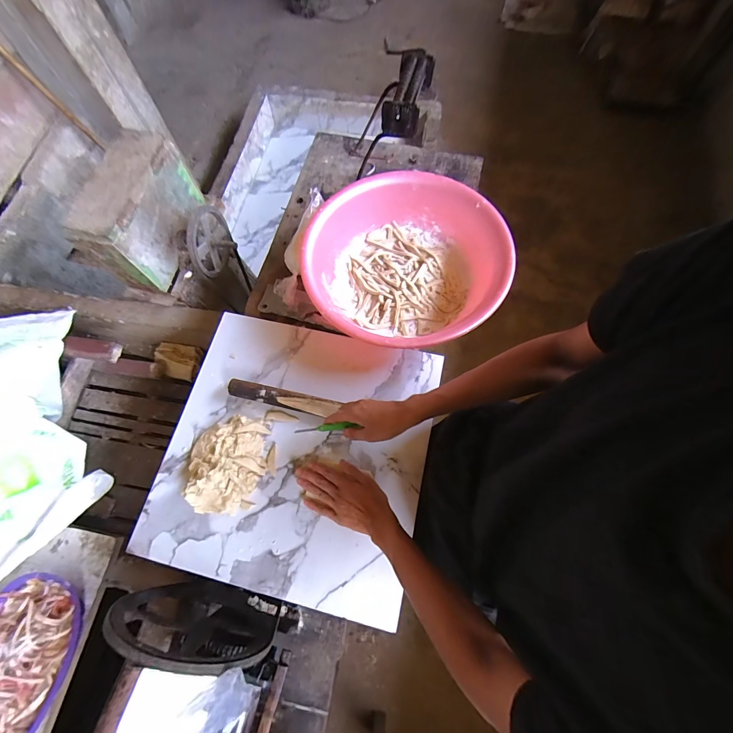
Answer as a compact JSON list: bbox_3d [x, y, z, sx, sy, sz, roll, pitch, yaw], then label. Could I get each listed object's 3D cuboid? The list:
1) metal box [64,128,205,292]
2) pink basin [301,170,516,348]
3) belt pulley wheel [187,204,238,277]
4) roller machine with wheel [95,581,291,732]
[{"bbox_3d":[-0.626,-0.430,0.931,0.138,0.222,0.353,10,69,5],"label":"metal box"},{"bbox_3d":[0.082,-0.224,0.722,0.406,0.116,0.417,0,69,1],"label":"pink basin"},{"bbox_3d":[-0.443,-0.377,1.017,0.086,0.226,0.194,6,108,2],"label":"belt pulley wheel"},{"bbox_3d":[-0.279,0.521,0.521,0.271,0.264,0.234,10,69,5],"label":"roller machine with wheel"}]

